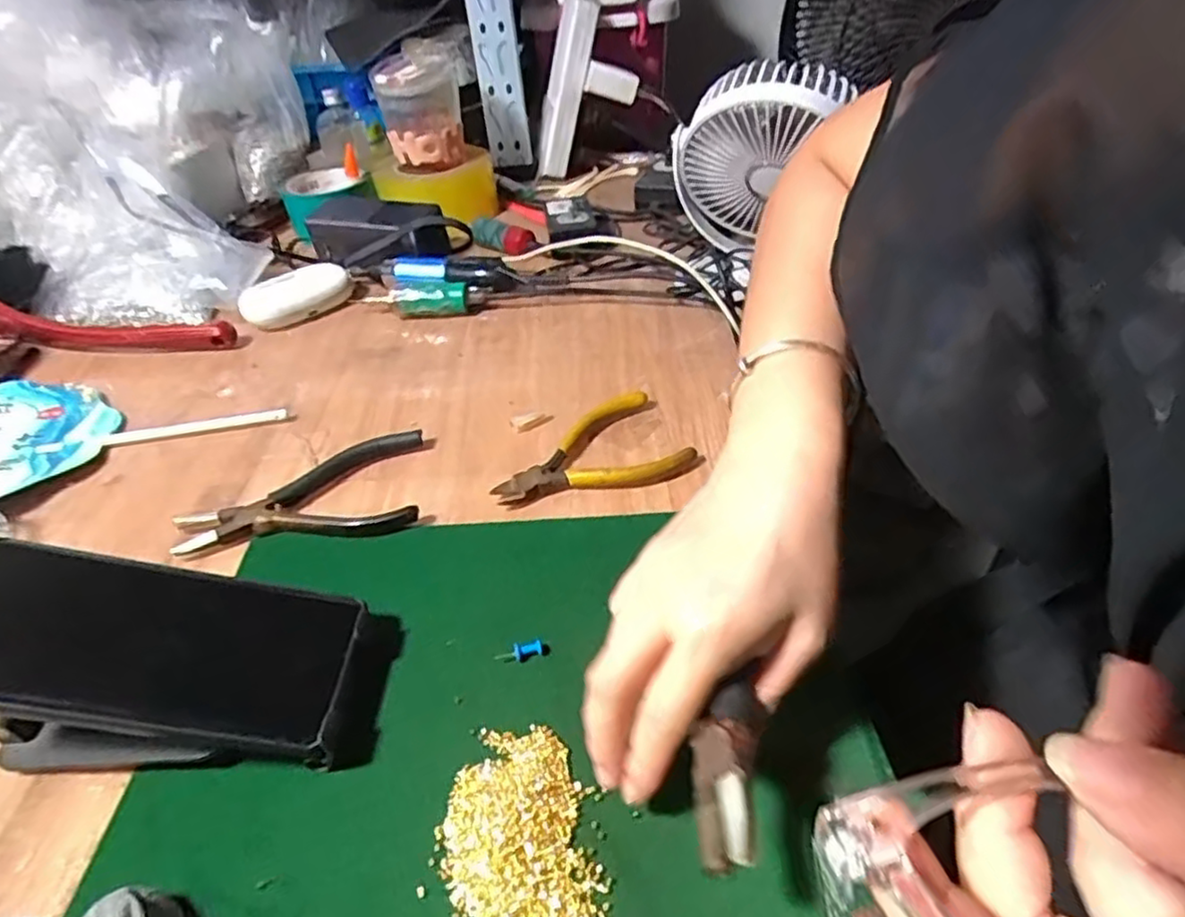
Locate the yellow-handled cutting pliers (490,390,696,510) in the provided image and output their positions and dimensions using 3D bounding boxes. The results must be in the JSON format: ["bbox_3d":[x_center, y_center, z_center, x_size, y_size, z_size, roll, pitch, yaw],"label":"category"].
[{"bbox_3d":[-0.003,0.000,0.425,0.118,0.014,0.071,-22,43,-19],"label":"yellow-handled cutting pliers"}]

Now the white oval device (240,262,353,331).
[{"bbox_3d":[-0.251,-0.137,0.592,0.089,0.033,0.038,-27,45,-23],"label":"white oval device"}]

